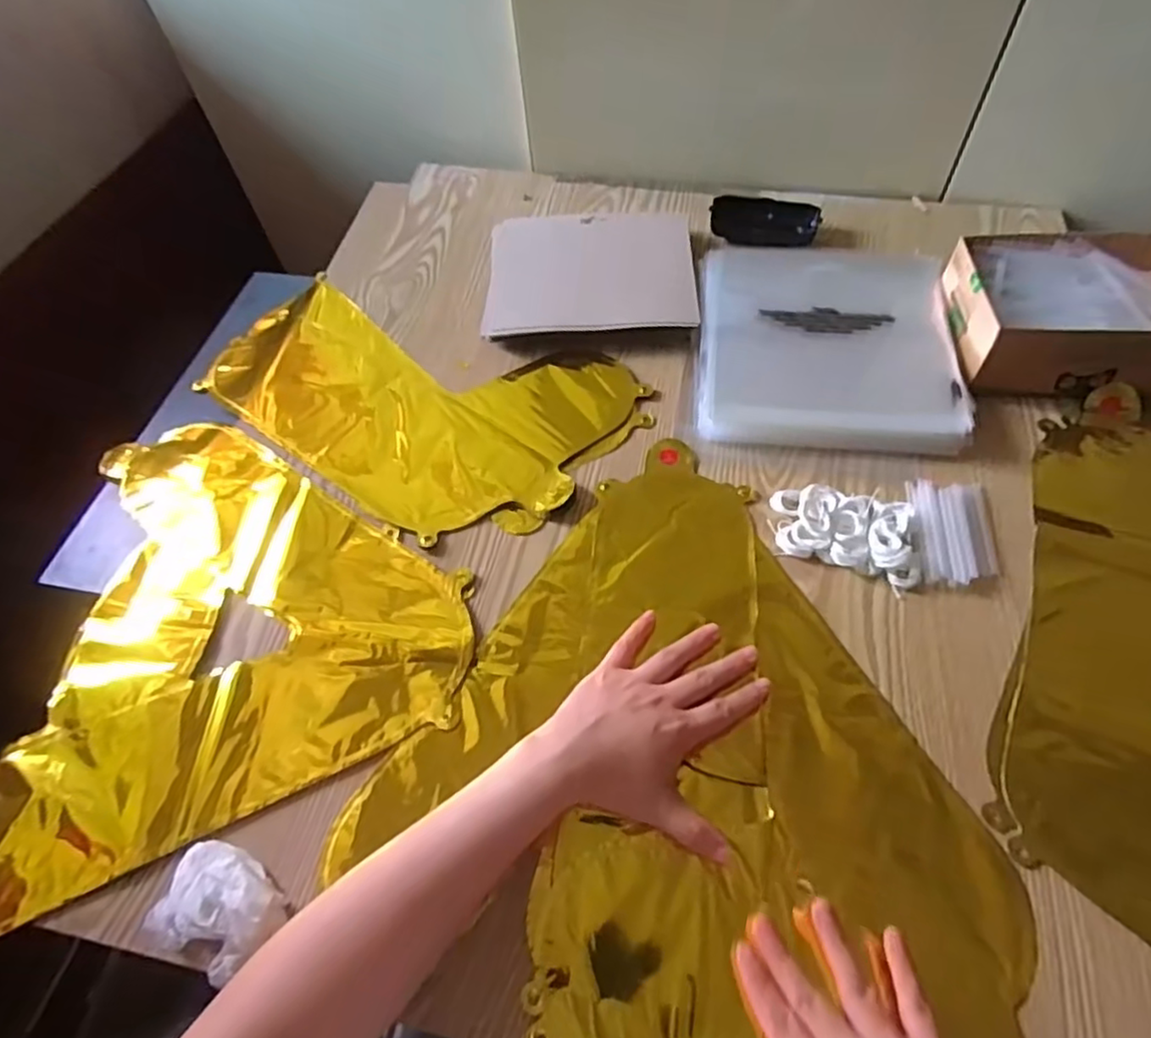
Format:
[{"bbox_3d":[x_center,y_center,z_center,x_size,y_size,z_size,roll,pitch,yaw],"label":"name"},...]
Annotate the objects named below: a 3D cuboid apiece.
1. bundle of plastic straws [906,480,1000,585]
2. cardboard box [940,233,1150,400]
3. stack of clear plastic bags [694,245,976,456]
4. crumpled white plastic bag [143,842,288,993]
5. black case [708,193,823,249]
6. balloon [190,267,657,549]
[{"bbox_3d":[0.279,0.008,0.493,0.059,0.012,0.089,7,58,9],"label":"bundle of plastic straws"},{"bbox_3d":[0.418,-0.176,0.570,0.186,0.066,0.147,2,57,5],"label":"cardboard box"},{"bbox_3d":[0.219,-0.159,0.596,0.211,0.028,0.223,5,58,7],"label":"stack of clear plastic bags"},{"bbox_3d":[-0.205,0.223,0.383,0.071,0.016,0.057,20,61,16],"label":"crumpled white plastic bag"},{"bbox_3d":[0.196,-0.309,0.694,0.107,0.024,0.050,11,59,11],"label":"black case"},{"bbox_3d":[-0.157,-0.120,0.621,0.395,0.024,0.230,30,64,21],"label":"balloon"}]

